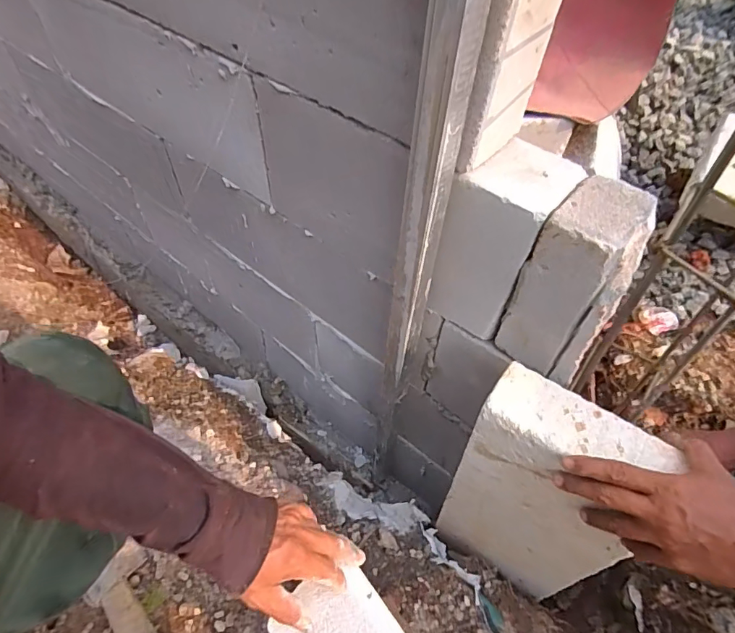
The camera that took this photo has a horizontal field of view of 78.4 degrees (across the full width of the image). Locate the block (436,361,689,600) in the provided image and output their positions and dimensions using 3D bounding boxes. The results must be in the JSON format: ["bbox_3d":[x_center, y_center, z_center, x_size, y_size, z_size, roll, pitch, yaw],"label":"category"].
[{"bbox_3d":[0.214,0.244,0.603,0.200,0.406,0.075,31,56,20],"label":"block"}]

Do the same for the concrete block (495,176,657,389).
[{"bbox_3d":[0.217,-0.030,0.466,0.093,0.190,0.092,36,58,23],"label":"concrete block"}]

